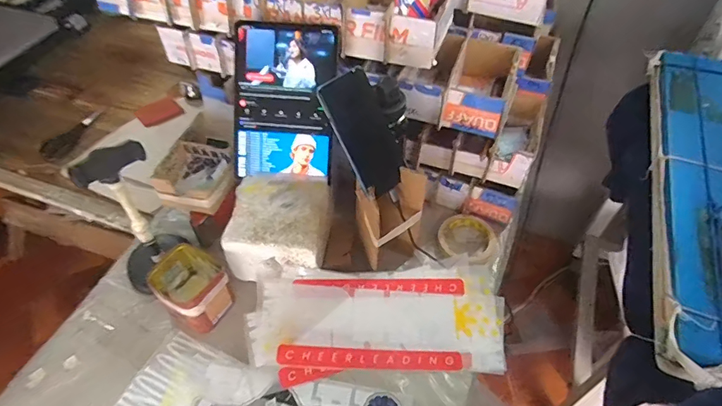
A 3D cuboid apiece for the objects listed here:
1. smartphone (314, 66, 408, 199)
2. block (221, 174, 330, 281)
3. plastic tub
[{"bbox_3d":[0.008,-0.094,0.614,0.082,0.165,0.013,-37,21,-27],"label":"smartphone"},{"bbox_3d":[-0.128,0.037,0.720,0.155,0.091,0.143,1,50,1],"label":"block"},{"bbox_3d":[-0.251,0.131,0.692,0.103,0.087,0.080,30,56,23],"label":"plastic tub"}]

